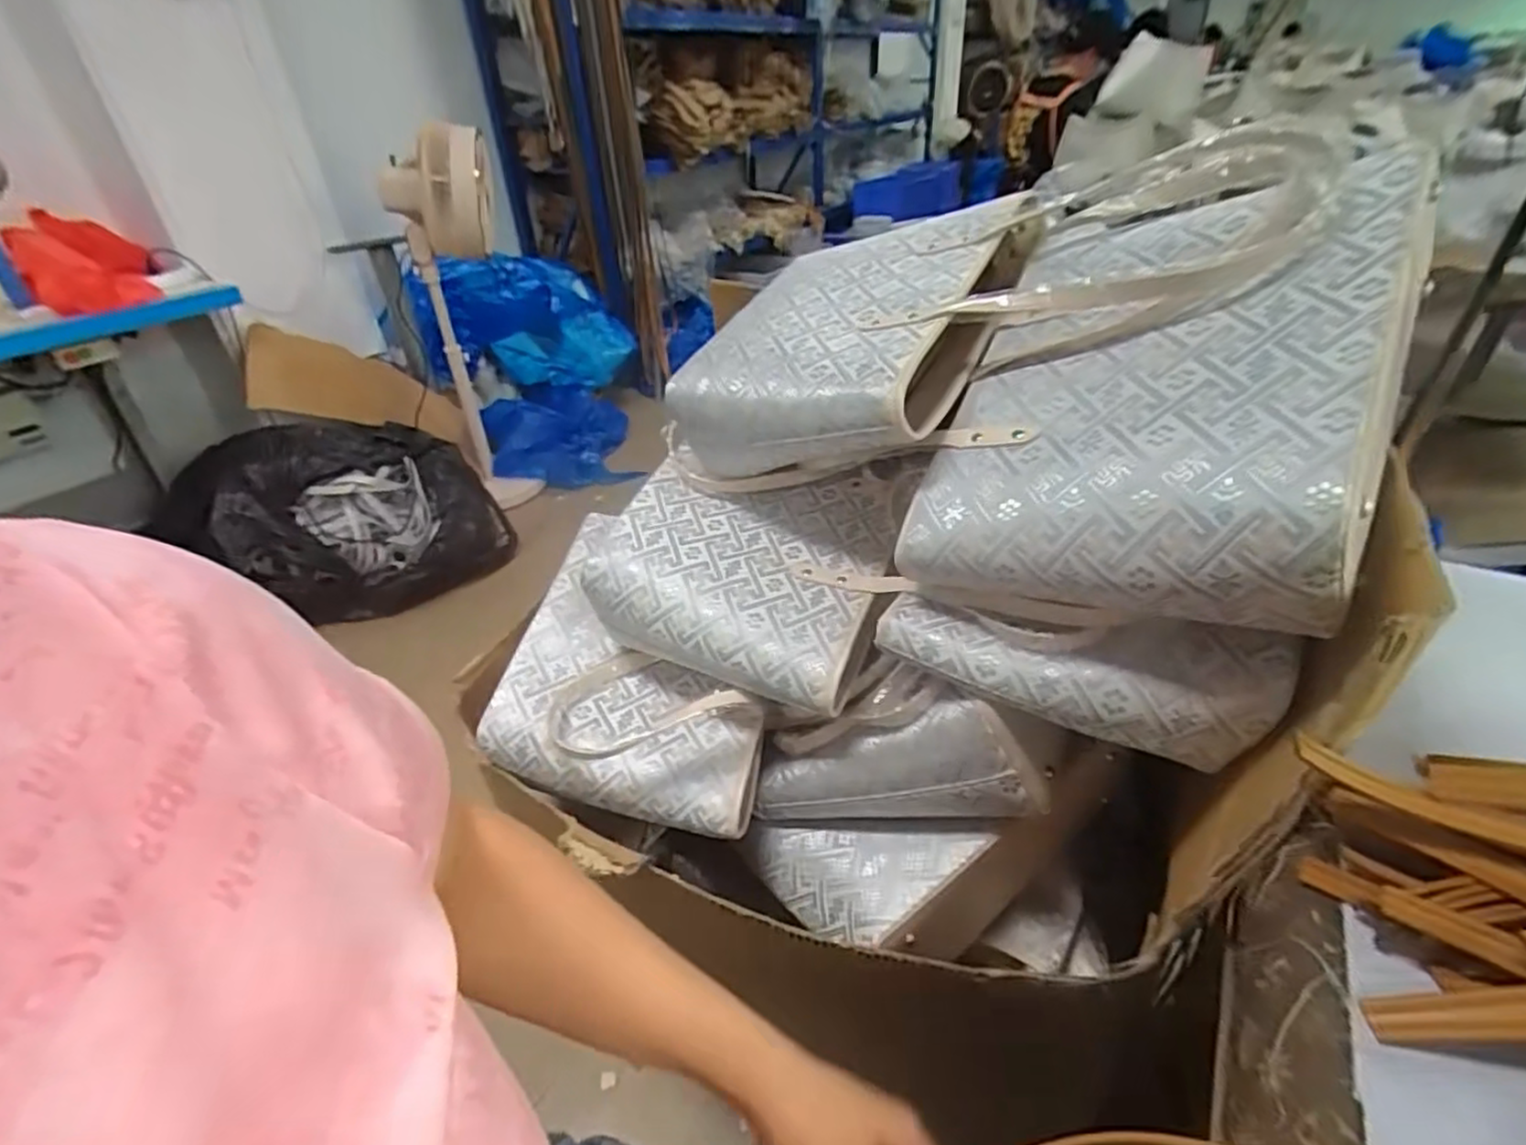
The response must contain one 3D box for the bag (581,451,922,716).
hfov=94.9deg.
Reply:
[{"bbox_3d":[-0.013,-0.013,0.703,0.280,0.120,0.281,17,52,17],"label":"bag"}]

